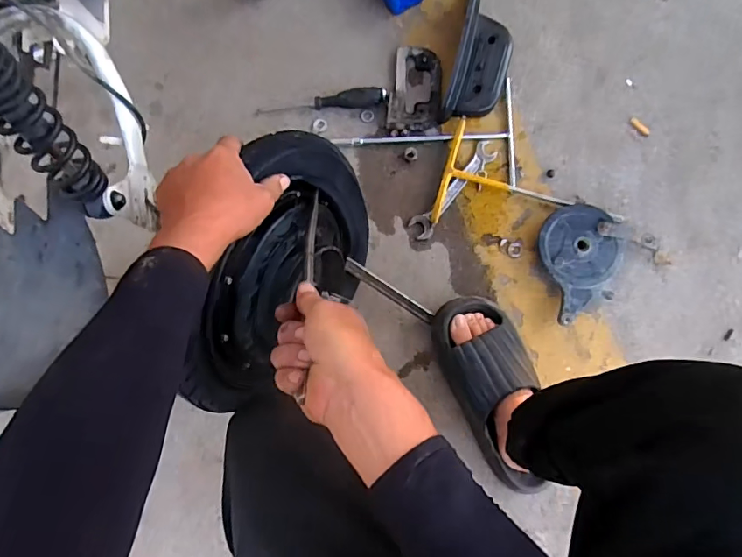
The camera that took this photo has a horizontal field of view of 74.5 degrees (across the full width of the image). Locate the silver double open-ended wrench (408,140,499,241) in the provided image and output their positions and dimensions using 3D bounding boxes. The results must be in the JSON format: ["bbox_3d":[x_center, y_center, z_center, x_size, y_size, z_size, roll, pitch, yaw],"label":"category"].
[{"bbox_3d":[0.131,-0.139,0.767,0.038,0.009,0.184,42,89,7],"label":"silver double open-ended wrench"}]

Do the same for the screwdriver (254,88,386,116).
[{"bbox_3d":[-0.080,-0.283,0.784,0.210,0.019,0.026,-4,84,4],"label":"screwdriver"}]

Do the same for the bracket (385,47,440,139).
[{"bbox_3d":[0.070,-0.304,0.788,0.084,0.023,0.147,0,84,4],"label":"bracket"}]

